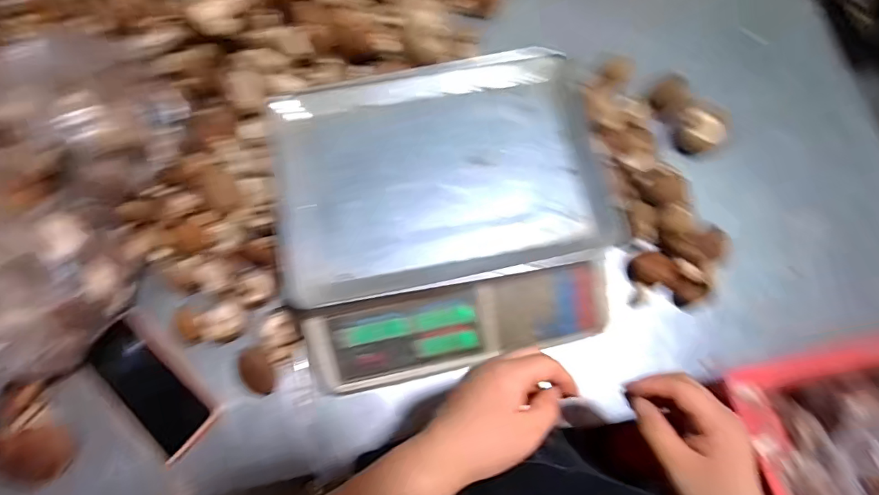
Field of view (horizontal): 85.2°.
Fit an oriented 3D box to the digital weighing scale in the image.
[{"bbox_3d":[0.009,-0.035,0.527,0.339,0.096,0.321,-11,75,-3],"label":"digital weighing scale"}]

